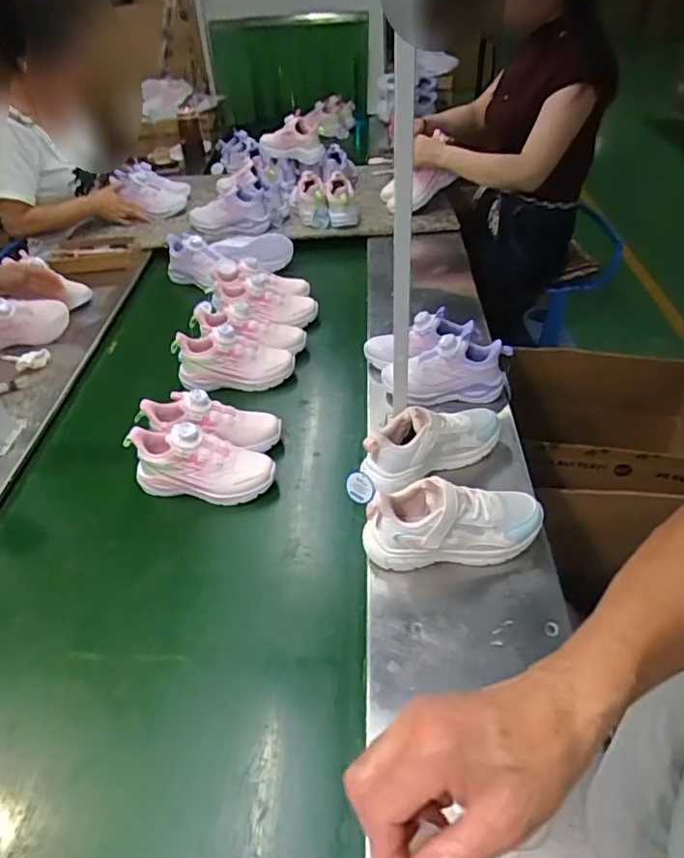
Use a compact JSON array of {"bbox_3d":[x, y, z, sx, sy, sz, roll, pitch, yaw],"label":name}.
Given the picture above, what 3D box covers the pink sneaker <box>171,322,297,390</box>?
[{"bbox_3d":[-0.202,-0.135,1.091,0.217,0.101,0.075,-7,41,-4],"label":"pink sneaker"}]

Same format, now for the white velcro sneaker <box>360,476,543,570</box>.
[{"bbox_3d":[0.142,0.111,0.745,0.230,0.095,0.081,-6,44,-2],"label":"white velcro sneaker"}]

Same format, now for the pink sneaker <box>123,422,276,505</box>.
[{"bbox_3d":[-0.213,0.052,0.877,0.225,0.100,0.090,12,42,-1],"label":"pink sneaker"}]

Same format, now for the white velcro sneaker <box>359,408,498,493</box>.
[{"bbox_3d":[0.136,0.011,0.858,0.227,0.095,0.082,-22,47,-18],"label":"white velcro sneaker"}]

